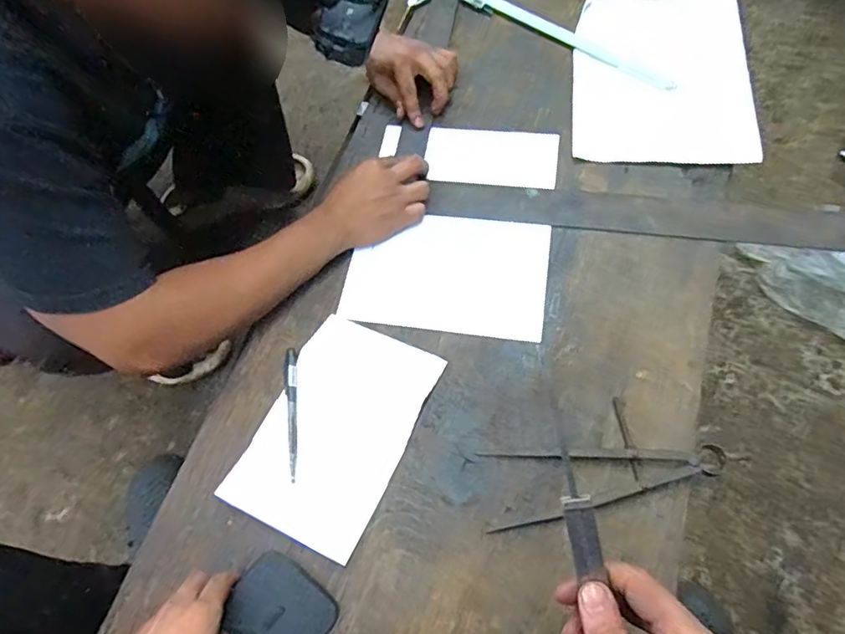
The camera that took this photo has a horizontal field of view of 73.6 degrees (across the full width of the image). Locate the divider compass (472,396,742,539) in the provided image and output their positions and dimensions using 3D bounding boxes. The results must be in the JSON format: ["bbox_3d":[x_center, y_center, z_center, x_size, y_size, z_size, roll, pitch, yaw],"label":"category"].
[{"bbox_3d":[0.161,0.123,0.507,0.216,0.019,0.086,-14,62,-3],"label":"divider compass"}]

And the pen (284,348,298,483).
[{"bbox_3d":[-0.130,0.093,0.557,0.013,0.006,0.134,-7,61,1],"label":"pen"}]

